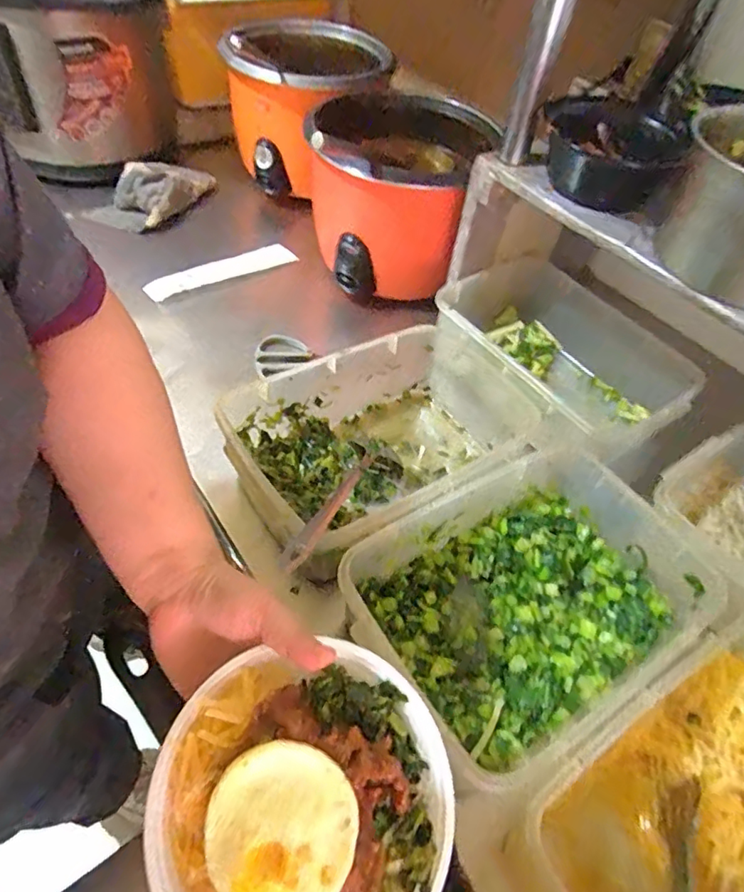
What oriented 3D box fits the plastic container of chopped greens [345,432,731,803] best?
[{"bbox_3d":[0.142,0.134,0.492,0.282,0.087,0.221,-26,58,-25],"label":"plastic container of chopped greens"}]

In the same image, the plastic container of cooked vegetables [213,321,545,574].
[{"bbox_3d":[0.022,-0.005,0.607,0.347,0.116,0.215,-26,57,-25],"label":"plastic container of cooked vegetables"}]

